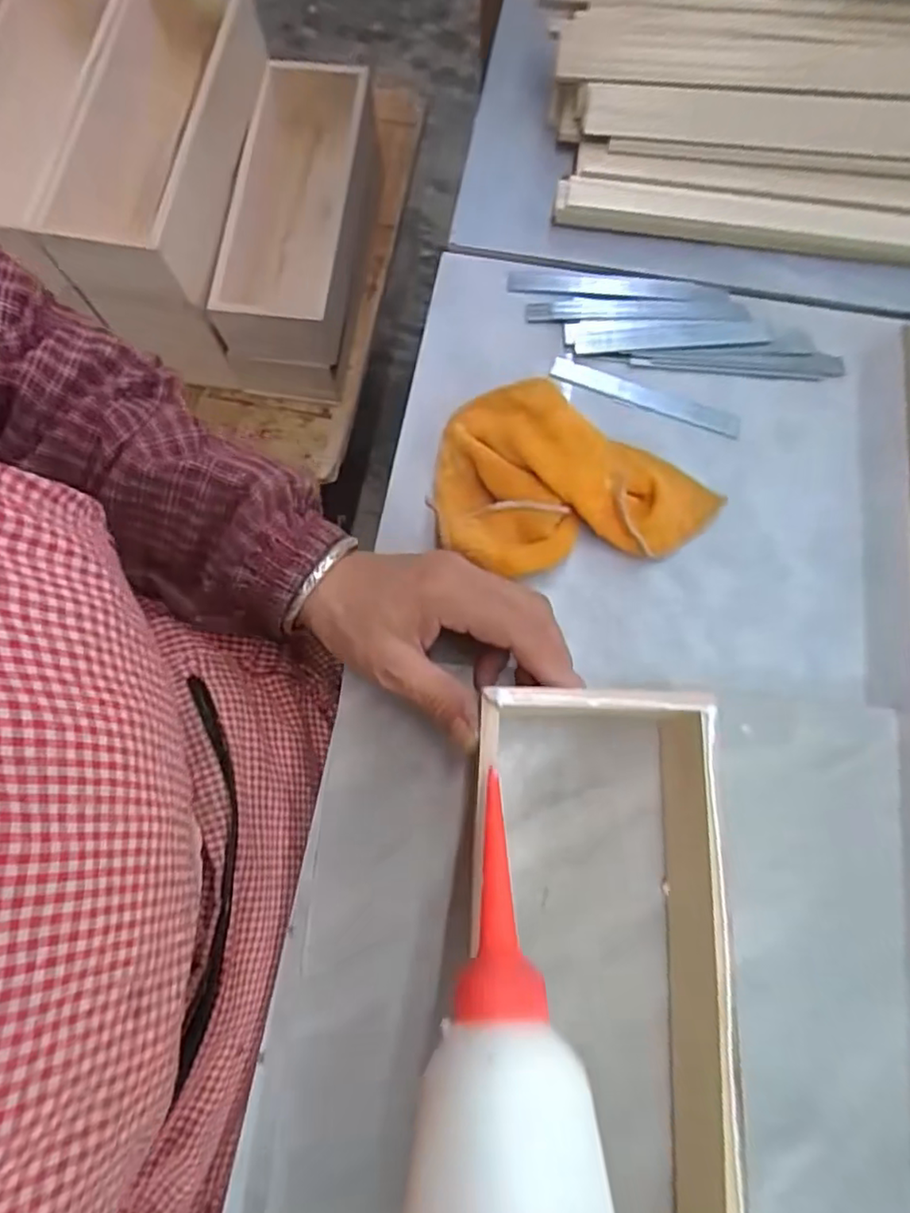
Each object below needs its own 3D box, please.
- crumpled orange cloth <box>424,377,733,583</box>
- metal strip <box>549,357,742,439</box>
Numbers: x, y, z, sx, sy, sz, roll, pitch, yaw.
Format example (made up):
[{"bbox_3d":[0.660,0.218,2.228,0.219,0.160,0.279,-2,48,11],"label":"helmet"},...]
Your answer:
[{"bbox_3d":[0.062,-0.058,0.342,0.150,0.038,0.094,20,77,6],"label":"crumpled orange cloth"},{"bbox_3d":[0.115,-0.126,0.379,0.116,0.004,0.015,20,82,3],"label":"metal strip"}]

